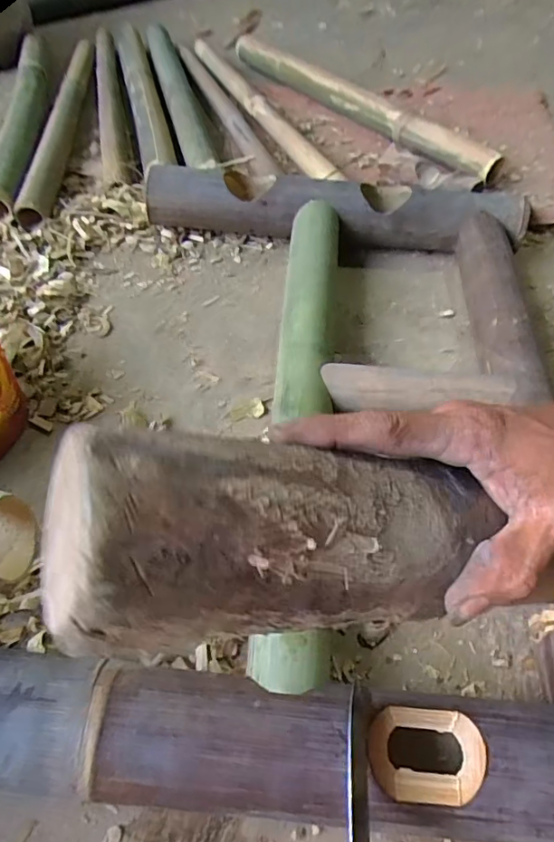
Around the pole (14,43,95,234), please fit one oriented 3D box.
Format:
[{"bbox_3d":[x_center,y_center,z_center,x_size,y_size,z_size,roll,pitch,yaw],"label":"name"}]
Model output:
[{"bbox_3d":[-0.371,-0.525,0.925,0.043,0.043,0.595,-2,53,-4],"label":"pole"}]

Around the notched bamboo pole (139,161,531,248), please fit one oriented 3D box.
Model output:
[{"bbox_3d":[0.069,-0.275,0.726,0.488,0.097,0.072,8,53,4],"label":"notched bamboo pole"}]

